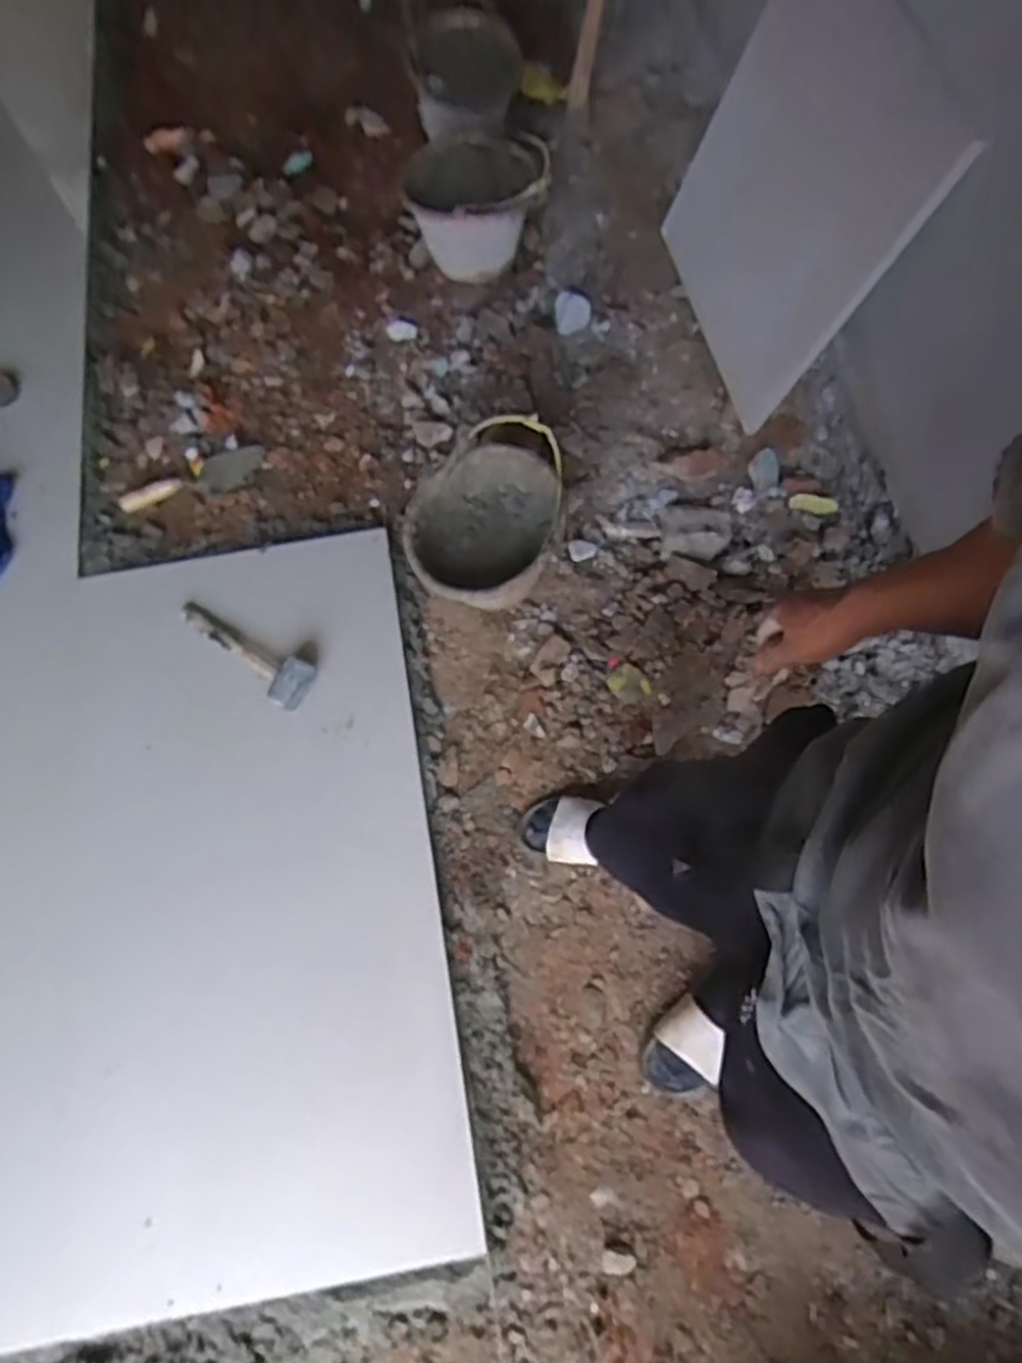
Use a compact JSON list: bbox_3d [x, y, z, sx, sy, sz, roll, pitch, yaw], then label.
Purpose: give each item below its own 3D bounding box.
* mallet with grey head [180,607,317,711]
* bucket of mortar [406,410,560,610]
[{"bbox_3d":[-0.495,-0.054,1.374,0.307,0.050,0.093,29,72,11],"label":"mallet with grey head"},{"bbox_3d":[-0.045,-0.266,1.355,0.252,0.231,0.305,16,70,6],"label":"bucket of mortar"}]

